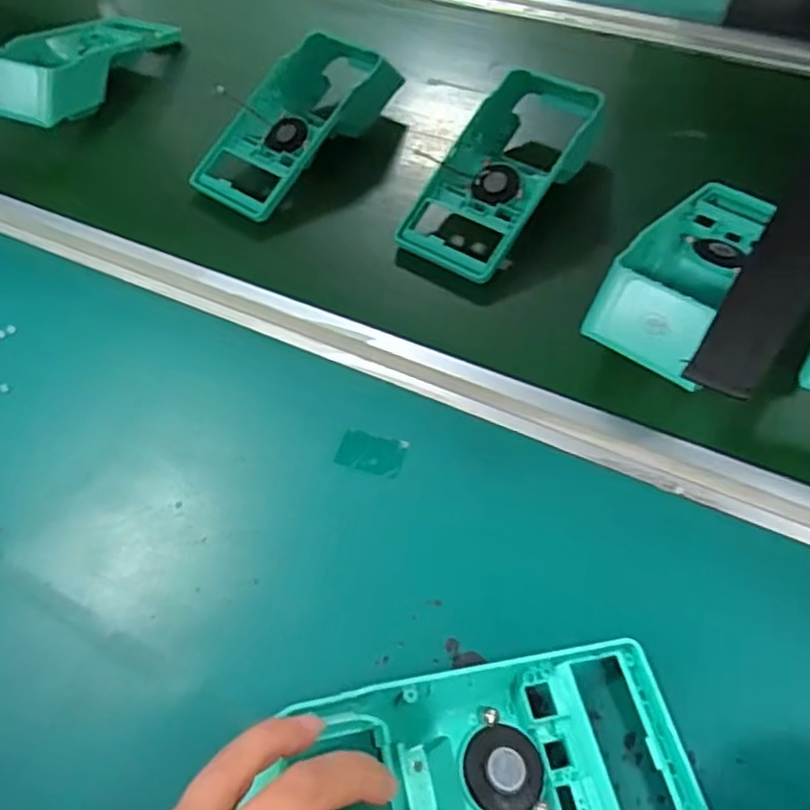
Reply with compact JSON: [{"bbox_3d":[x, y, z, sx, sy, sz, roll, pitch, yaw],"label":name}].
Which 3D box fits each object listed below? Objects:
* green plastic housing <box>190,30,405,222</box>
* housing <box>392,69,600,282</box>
[{"bbox_3d":[-0.087,-0.231,0.556,0.087,0.059,0.193,34,65,24],"label":"green plastic housing"},{"bbox_3d":[0.076,-0.177,0.502,0.093,0.052,0.189,32,64,23],"label":"housing"}]

